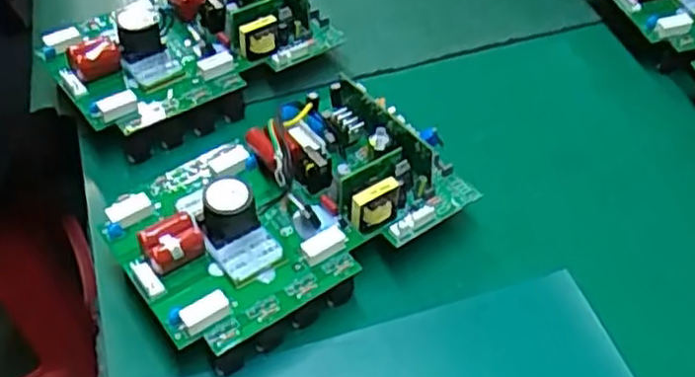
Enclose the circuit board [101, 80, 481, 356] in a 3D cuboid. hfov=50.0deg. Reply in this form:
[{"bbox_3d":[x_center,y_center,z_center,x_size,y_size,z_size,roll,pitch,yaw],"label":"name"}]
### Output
[{"bbox_3d":[-0.034,0.009,0.401,0.176,0.056,0.116,-31,55,-25],"label":"circuit board"}]

